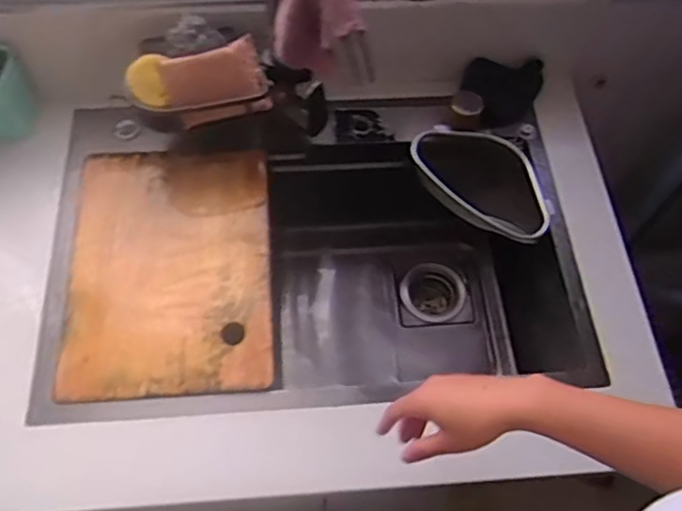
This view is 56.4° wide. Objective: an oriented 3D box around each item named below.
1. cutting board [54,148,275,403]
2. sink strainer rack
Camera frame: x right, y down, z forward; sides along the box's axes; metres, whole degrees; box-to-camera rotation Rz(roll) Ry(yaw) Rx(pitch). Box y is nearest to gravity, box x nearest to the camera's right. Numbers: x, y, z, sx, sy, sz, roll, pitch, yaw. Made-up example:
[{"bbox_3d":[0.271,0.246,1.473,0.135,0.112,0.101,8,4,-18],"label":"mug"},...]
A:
[{"bbox_3d":[-0.214,0.006,0.805,0.243,0.010,0.339,-4,63,-5],"label":"cutting board"},{"bbox_3d":[0.197,-0.107,0.898,0.211,0.065,0.146,14,63,5],"label":"sink strainer rack"}]

